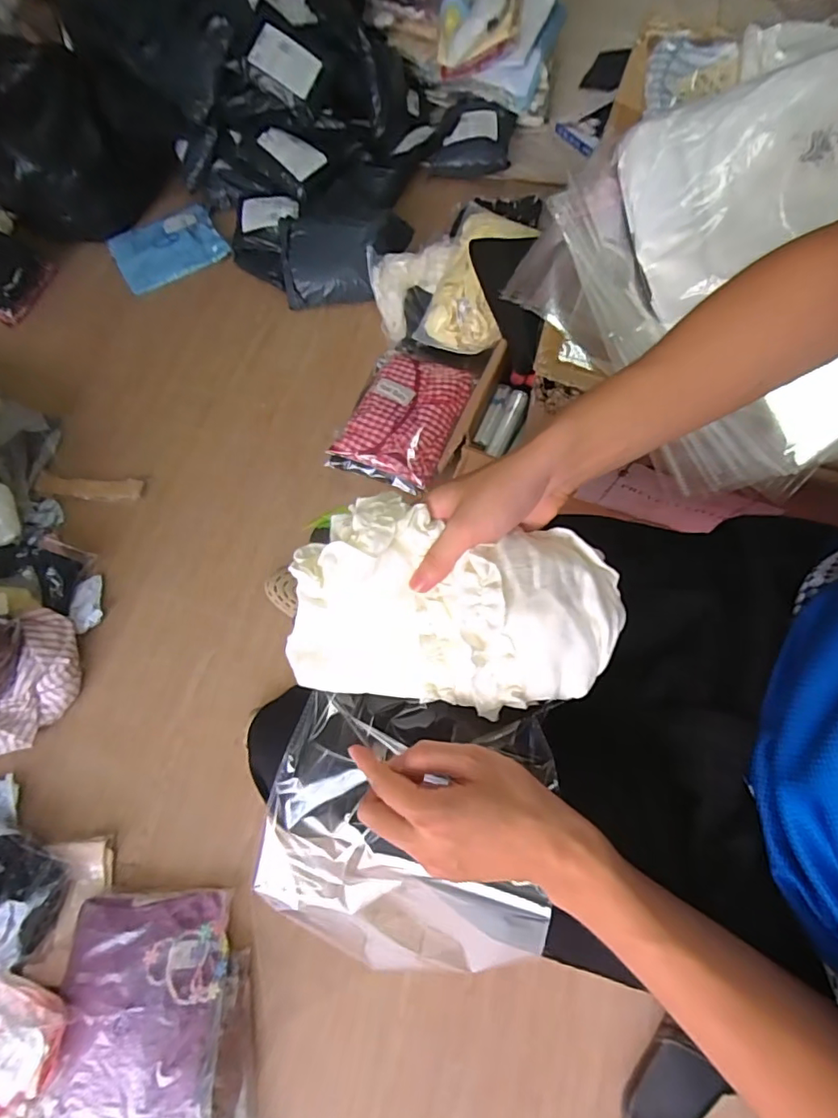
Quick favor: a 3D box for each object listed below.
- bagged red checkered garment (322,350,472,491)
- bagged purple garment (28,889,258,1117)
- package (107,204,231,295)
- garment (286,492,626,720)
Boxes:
[{"bbox_3d":[-0.031,-0.308,1.109,0.218,0.045,0.286,21,72,9],"label":"bagged red checkered garment"},{"bbox_3d":[-0.394,0.725,0.786,0.293,0.070,0.387,-4,69,-1],"label":"bagged purple garment"},{"bbox_3d":[-0.655,-0.813,1.380,0.270,0.022,0.213,-28,71,-9],"label":"package"},{"bbox_3d":[0.021,0.039,0.387,0.237,0.049,0.152,10,100,11],"label":"garment"}]

